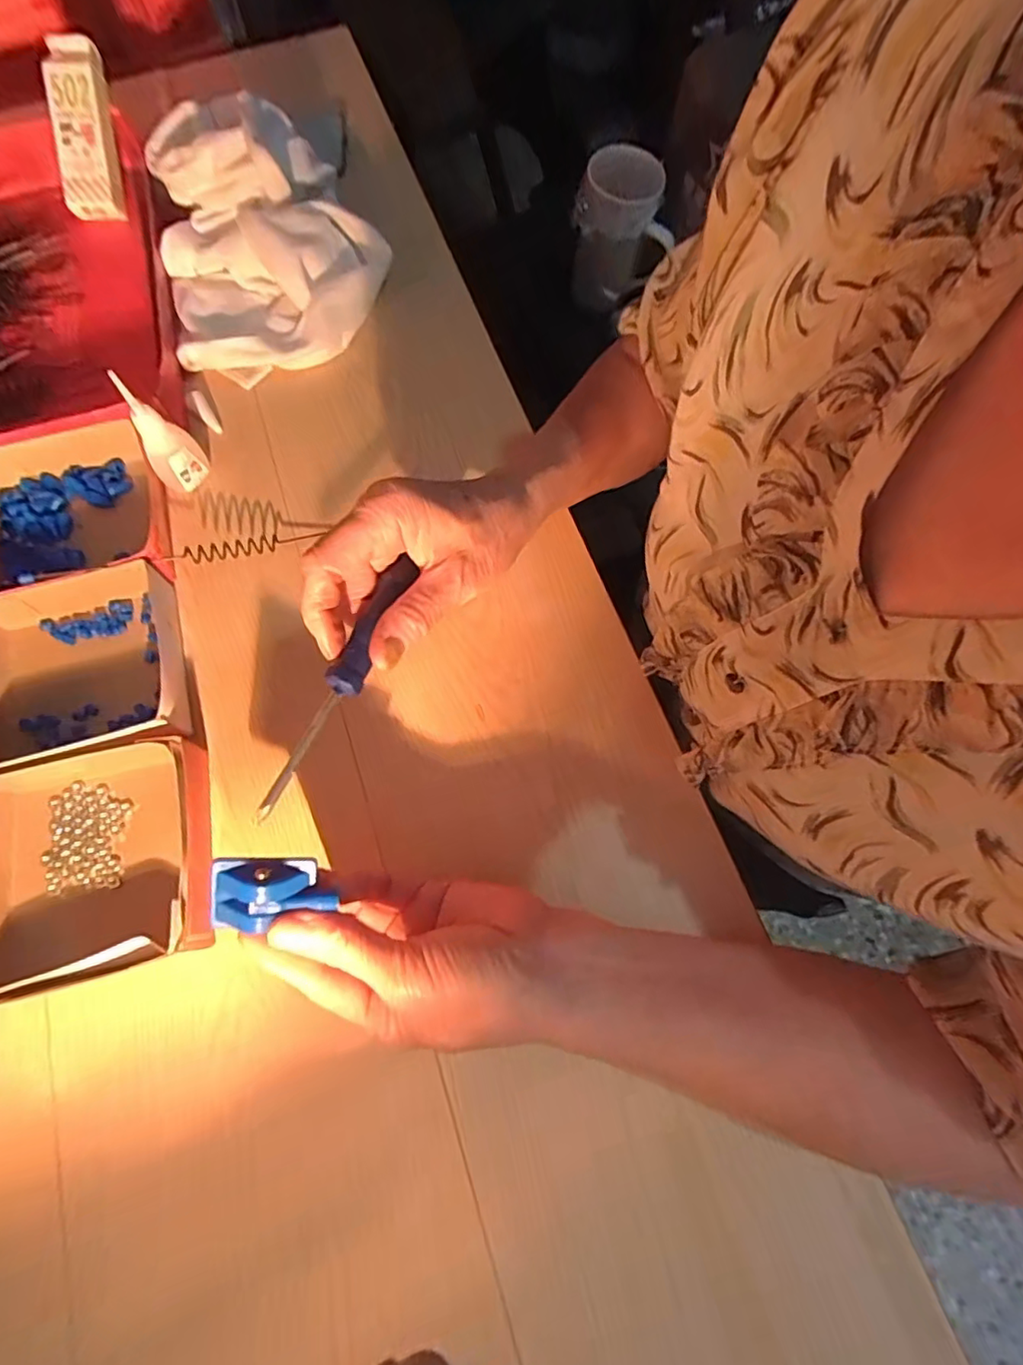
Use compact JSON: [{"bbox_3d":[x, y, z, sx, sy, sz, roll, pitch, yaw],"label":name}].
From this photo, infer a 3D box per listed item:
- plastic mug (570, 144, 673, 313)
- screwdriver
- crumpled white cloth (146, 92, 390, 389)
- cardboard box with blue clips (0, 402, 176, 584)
[{"bbox_3d":[0.128,-0.550,0.708,0.102,0.151,0.092,-20,73,-7],"label":"plastic mug"},{"bbox_3d":[-0.082,0.001,0.280,0.020,0.013,0.138,22,73,6],"label":"screwdriver"},{"bbox_3d":[-0.193,-0.354,0.471,0.171,0.089,0.206,-13,72,-5],"label":"crumpled white cloth"},{"bbox_3d":[-0.302,-0.116,0.398,0.131,0.042,0.123,-14,72,-6],"label":"cardboard box with blue clips"}]

